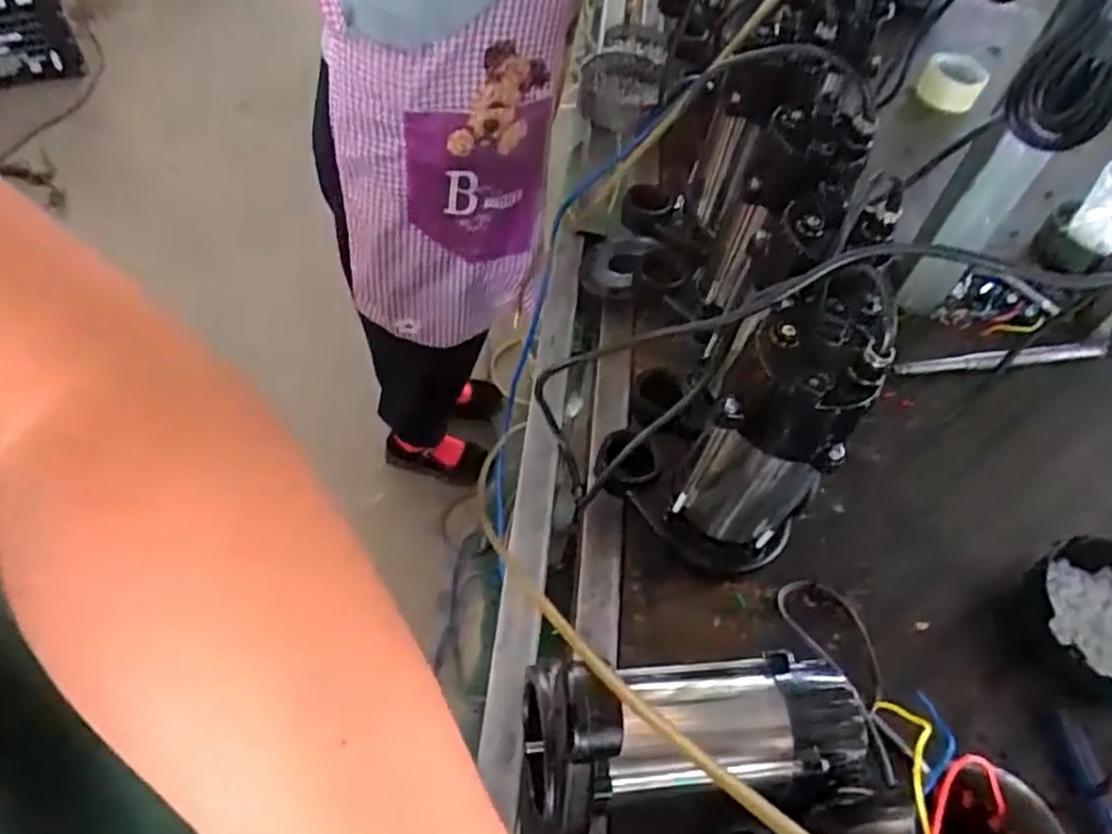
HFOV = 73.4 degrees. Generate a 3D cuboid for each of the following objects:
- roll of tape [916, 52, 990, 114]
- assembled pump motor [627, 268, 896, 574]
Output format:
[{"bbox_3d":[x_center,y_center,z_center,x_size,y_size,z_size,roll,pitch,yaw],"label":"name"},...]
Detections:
[{"bbox_3d":[0.622,-0.530,1.168,0.093,0.045,0.098,26,58,12],"label":"roll of tape"},{"bbox_3d":[0.156,0.022,0.558,0.115,0.241,0.102,-31,64,-26],"label":"assembled pump motor"}]

